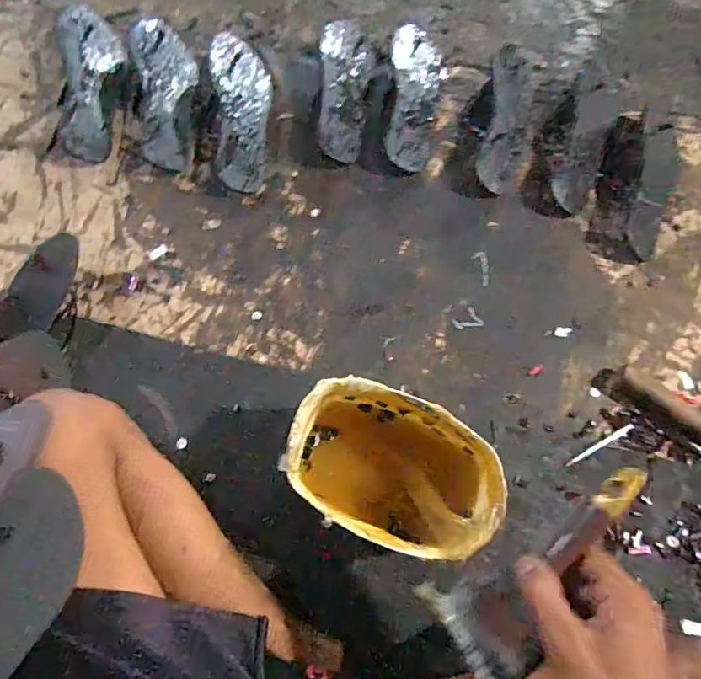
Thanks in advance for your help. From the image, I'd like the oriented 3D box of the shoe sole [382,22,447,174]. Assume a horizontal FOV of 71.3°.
[{"bbox_3d":[0.097,-0.363,0.725,0.086,0.039,0.242,5,72,0],"label":"shoe sole"}]

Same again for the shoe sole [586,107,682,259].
[{"bbox_3d":[0.400,-0.217,0.683,0.103,0.022,0.227,23,73,6],"label":"shoe sole"}]

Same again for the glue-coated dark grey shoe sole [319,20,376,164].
[{"bbox_3d":[-0.007,-0.375,0.728,0.079,0.047,0.234,4,72,0],"label":"glue-coated dark grey shoe sole"}]

